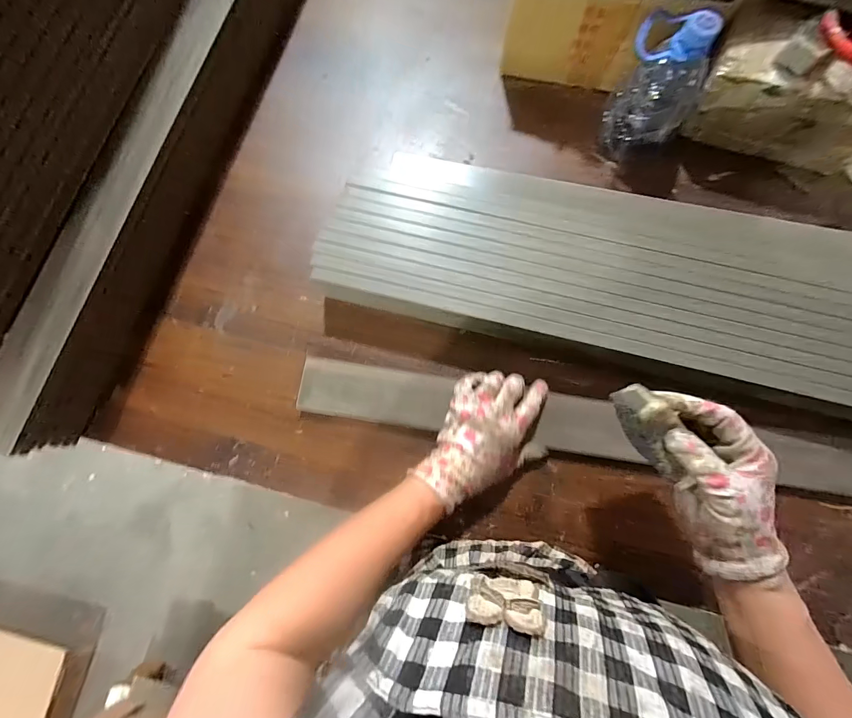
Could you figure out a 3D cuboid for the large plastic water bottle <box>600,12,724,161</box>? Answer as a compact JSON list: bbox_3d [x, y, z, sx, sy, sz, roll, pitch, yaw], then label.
[{"bbox_3d":[0.276,-0.323,0.454,0.101,0.139,0.080,40,83,7],"label":"large plastic water bottle"}]

